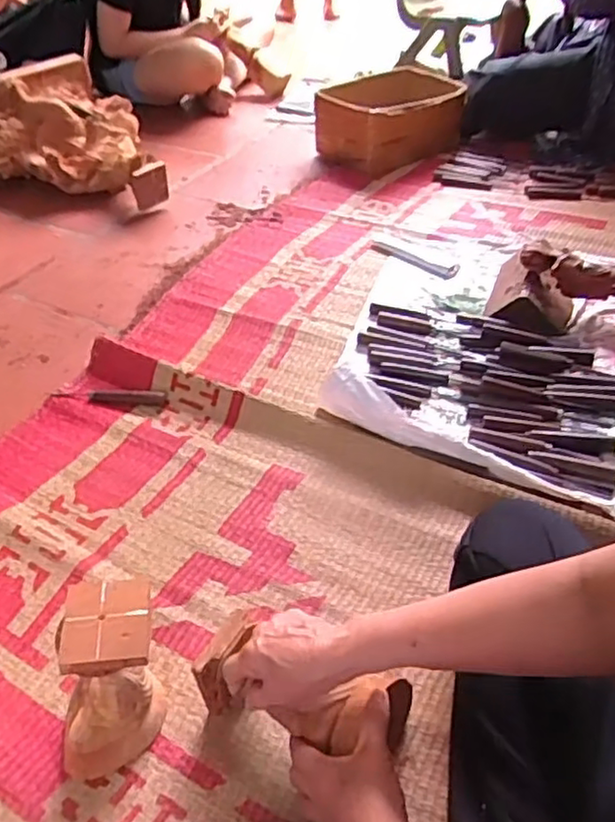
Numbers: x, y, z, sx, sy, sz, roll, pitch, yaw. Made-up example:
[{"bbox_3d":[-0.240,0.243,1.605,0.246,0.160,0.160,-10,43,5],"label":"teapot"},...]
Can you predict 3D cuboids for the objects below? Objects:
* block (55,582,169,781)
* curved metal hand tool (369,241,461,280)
[{"bbox_3d":[-0.182,0.244,0.600,0.095,0.171,0.095,-8,42,-7],"label":"block"},{"bbox_3d":[0.203,-0.300,1.296,0.200,0.016,0.045,30,49,27],"label":"curved metal hand tool"}]

